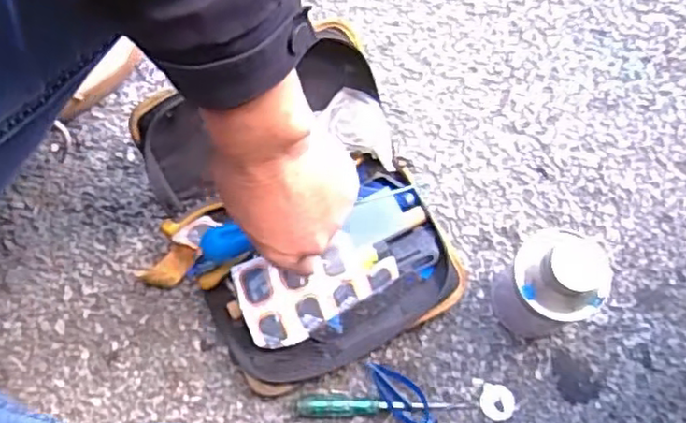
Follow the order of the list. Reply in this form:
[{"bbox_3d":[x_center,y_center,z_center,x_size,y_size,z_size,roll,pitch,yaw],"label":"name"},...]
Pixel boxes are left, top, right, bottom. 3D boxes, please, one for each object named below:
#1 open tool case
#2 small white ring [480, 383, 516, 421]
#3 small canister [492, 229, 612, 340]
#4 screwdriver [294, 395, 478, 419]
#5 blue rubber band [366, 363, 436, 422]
[{"bbox_3d":[-0.035,0.005,0.514,0.209,0.096,0.233,-26,72,-7],"label":"open tool case"},{"bbox_3d":[0.123,0.152,0.507,0.027,0.004,0.027,-1,71,2],"label":"small white ring"},{"bbox_3d":[0.154,0.054,0.474,0.059,0.129,0.067,-42,75,-11],"label":"small canister"},{"bbox_3d":[0.033,0.155,0.503,0.138,0.015,0.017,1,71,2],"label":"screwdriver"},{"bbox_3d":[0.046,0.145,0.506,0.029,0.017,0.066,-41,75,-11],"label":"blue rubber band"}]

